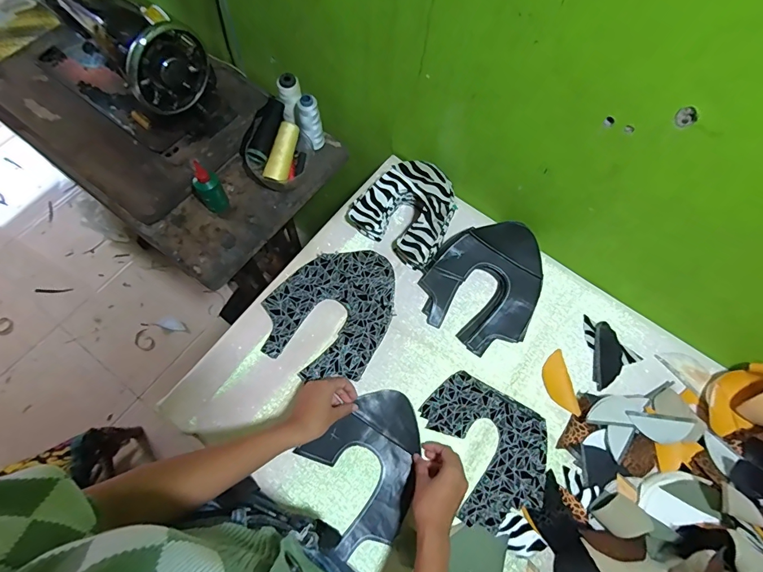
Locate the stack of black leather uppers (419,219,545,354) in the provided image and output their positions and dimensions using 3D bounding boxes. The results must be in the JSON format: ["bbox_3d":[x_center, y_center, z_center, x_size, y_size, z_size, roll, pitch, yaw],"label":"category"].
[{"bbox_3d":[0.185,-0.010,0.693,0.198,0.049,0.230,34,73,12],"label":"stack of black leather uppers"}]

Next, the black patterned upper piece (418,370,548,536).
[{"bbox_3d":[0.170,0.239,0.618,0.167,0.005,0.213,-17,70,-7],"label":"black patterned upper piece"}]

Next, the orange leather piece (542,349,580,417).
[{"bbox_3d":[0.292,0.160,0.659,0.043,0.011,0.104,-6,69,-3],"label":"orange leather piece"}]

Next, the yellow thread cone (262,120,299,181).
[{"bbox_3d":[-0.184,-0.247,0.739,0.036,0.035,0.115,16,83,5],"label":"yellow thread cone"}]

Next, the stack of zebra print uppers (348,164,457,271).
[{"bbox_3d":[0.053,-0.140,0.722,0.166,0.076,0.164,35,73,12],"label":"stack of zebra print uppers"}]

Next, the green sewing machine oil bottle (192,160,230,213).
[{"bbox_3d":[-0.308,-0.172,0.712,0.044,0.104,0.034,-35,73,-13],"label":"green sewing machine oil bottle"}]

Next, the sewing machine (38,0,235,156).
[{"bbox_3d":[-0.495,-0.440,0.726,0.395,0.214,0.174,37,71,11],"label":"sewing machine"}]

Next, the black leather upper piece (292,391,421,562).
[{"bbox_3d":[-0.011,0.269,0.594,0.181,0.013,0.176,-29,72,-11],"label":"black leather upper piece"}]

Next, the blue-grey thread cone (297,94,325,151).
[{"bbox_3d":[-0.135,-0.312,0.761,0.044,0.110,0.043,-15,70,-6],"label":"blue-grey thread cone"}]

